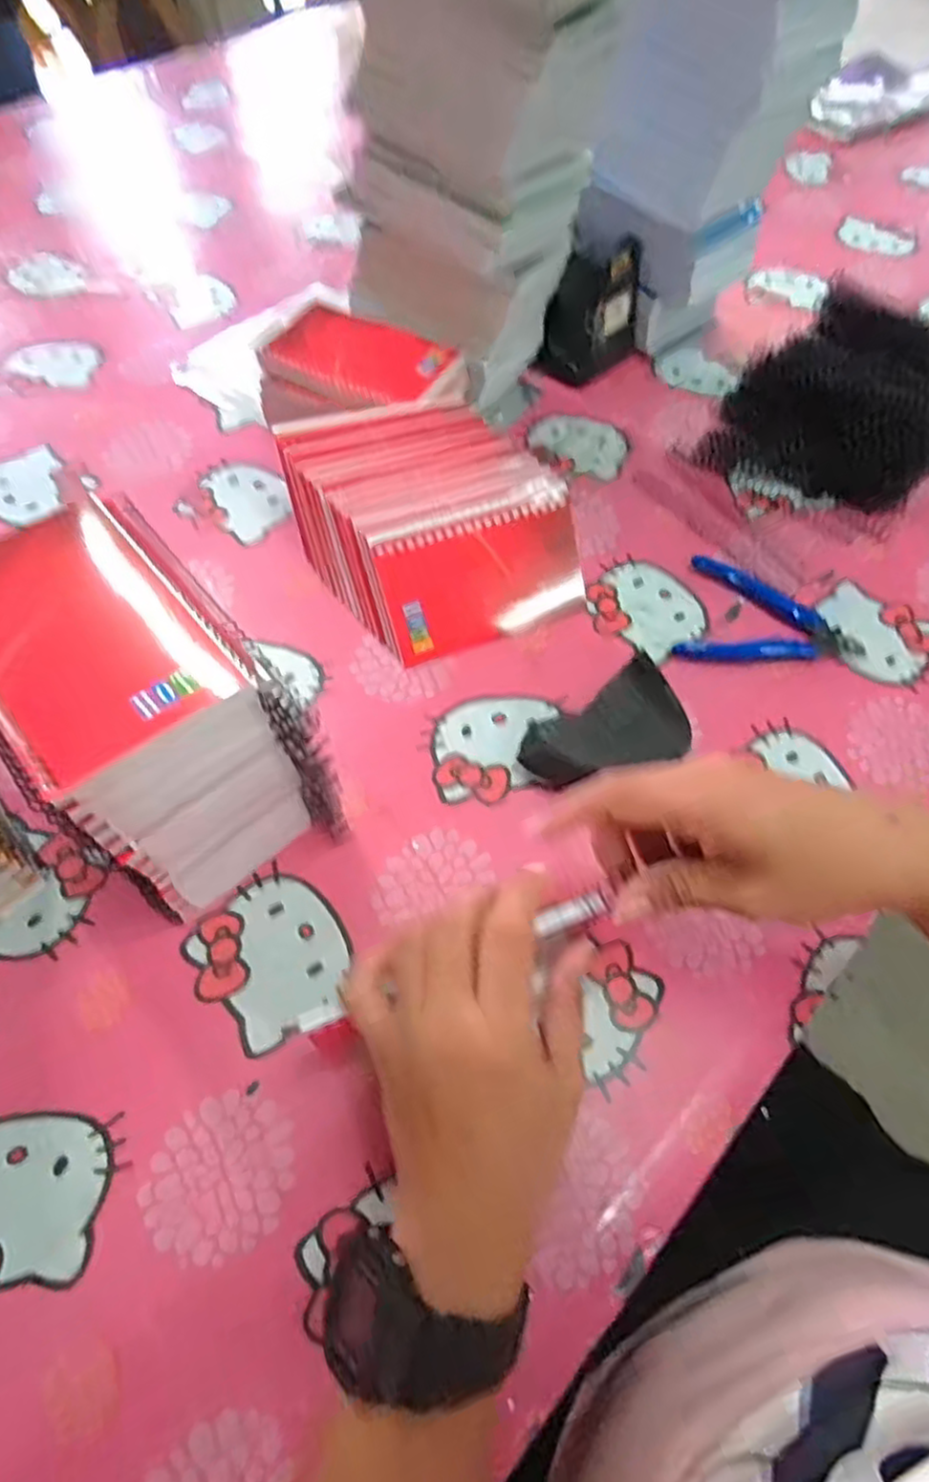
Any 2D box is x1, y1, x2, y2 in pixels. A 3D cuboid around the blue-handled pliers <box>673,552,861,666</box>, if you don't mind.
[{"bbox_3d":[0.203,-0.076,0.465,0.115,0.009,0.088,18,62,9],"label":"blue-handled pliers"}]

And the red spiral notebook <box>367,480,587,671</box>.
[{"bbox_3d":[0.014,-0.104,0.449,0.129,0.078,0.006,-21,19,-11],"label":"red spiral notebook"}]

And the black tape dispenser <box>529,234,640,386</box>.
[{"bbox_3d":[0.106,-0.342,0.564,0.088,0.092,0.040,-35,67,-19],"label":"black tape dispenser"}]

